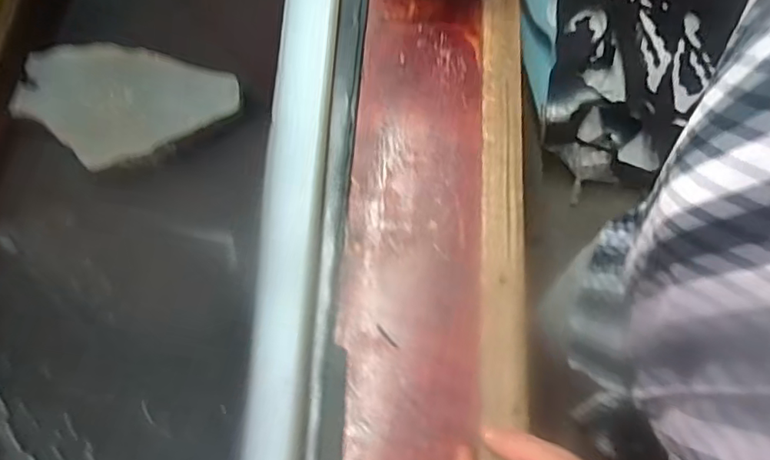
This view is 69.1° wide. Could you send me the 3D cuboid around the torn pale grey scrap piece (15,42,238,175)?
[{"bbox_3d":[-0.199,-0.095,0.416,0.167,0.011,0.099,19,70,10],"label":"torn pale grey scrap piece"}]

